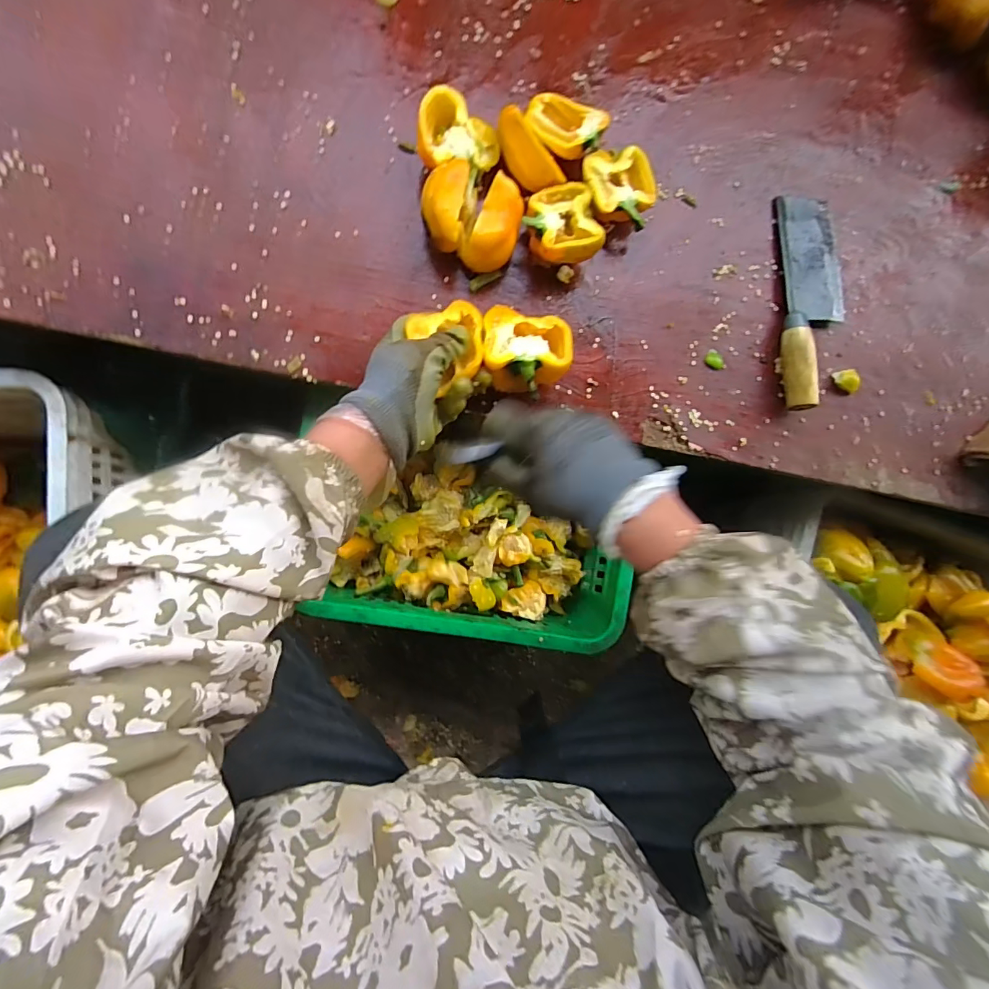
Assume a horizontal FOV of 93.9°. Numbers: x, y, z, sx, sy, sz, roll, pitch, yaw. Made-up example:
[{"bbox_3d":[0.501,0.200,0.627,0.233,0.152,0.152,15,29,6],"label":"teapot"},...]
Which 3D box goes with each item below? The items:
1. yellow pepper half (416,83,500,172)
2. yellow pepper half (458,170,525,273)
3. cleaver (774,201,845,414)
[{"bbox_3d":[-0.032,-0.314,0.417,0.070,0.045,0.066,0,88,-7],"label":"yellow pepper half"},{"bbox_3d":[0.000,-0.231,0.415,0.043,0.055,0.072,38,84,-4],"label":"yellow pepper half"},{"bbox_3d":[0.318,-0.193,0.453,0.067,0.030,0.217,0,88,-7],"label":"cleaver"}]

